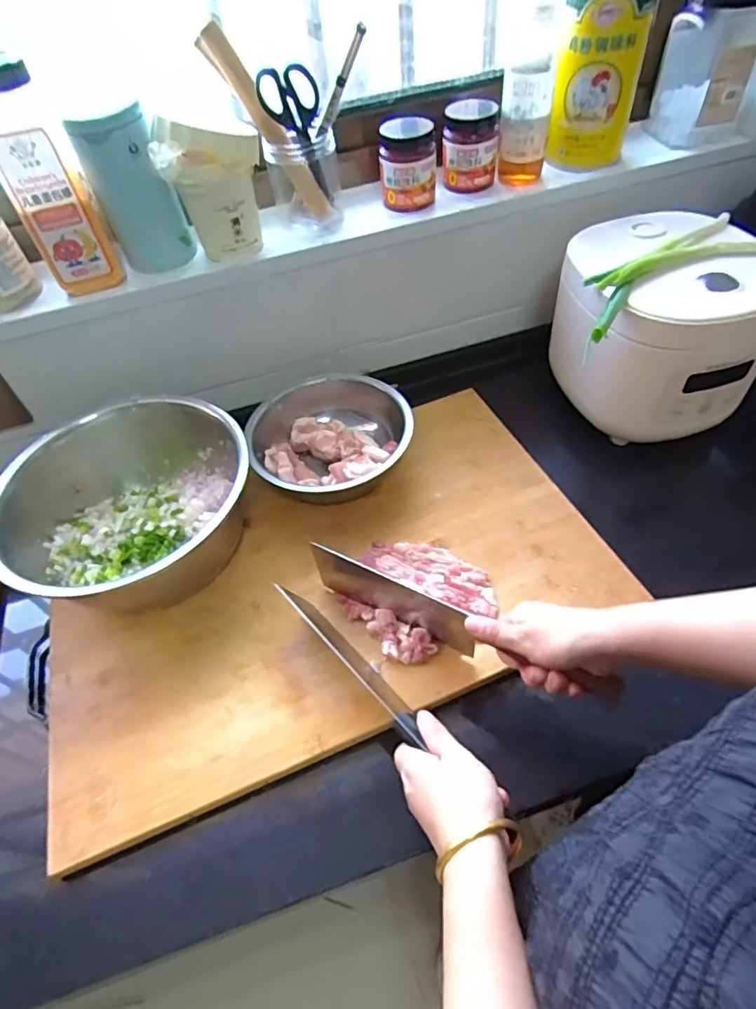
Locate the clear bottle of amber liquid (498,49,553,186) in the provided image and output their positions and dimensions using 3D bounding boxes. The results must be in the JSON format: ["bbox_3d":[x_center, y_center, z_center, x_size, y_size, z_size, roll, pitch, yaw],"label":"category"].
[{"bbox_3d":[0.182,-0.469,0.660,0.057,0.118,0.049,7,52,12],"label":"clear bottle of amber liquid"}]

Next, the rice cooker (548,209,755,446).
[{"bbox_3d":[0.339,-0.220,0.665,0.201,0.180,0.221,-12,50,-3],"label":"rice cooker"}]

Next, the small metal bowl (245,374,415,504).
[{"bbox_3d":[-0.059,-0.082,0.683,0.202,0.070,0.196,-3,50,4],"label":"small metal bowl"}]

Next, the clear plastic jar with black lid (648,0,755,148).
[{"bbox_3d":[0.424,-0.562,0.685,0.113,0.148,0.095,17,54,19],"label":"clear plastic jar with black lid"}]

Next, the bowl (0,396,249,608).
[{"bbox_3d":[-0.292,-0.005,0.610,0.244,0.137,0.264,-3,50,4],"label":"bowl"}]

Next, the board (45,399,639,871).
[{"bbox_3d":[-0.059,0.081,0.601,0.592,0.030,0.350,-22,51,-12],"label":"board"}]

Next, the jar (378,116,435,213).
[{"bbox_3d":[0.039,-0.430,0.669,0.069,0.087,0.078,1,51,7],"label":"jar"}]

